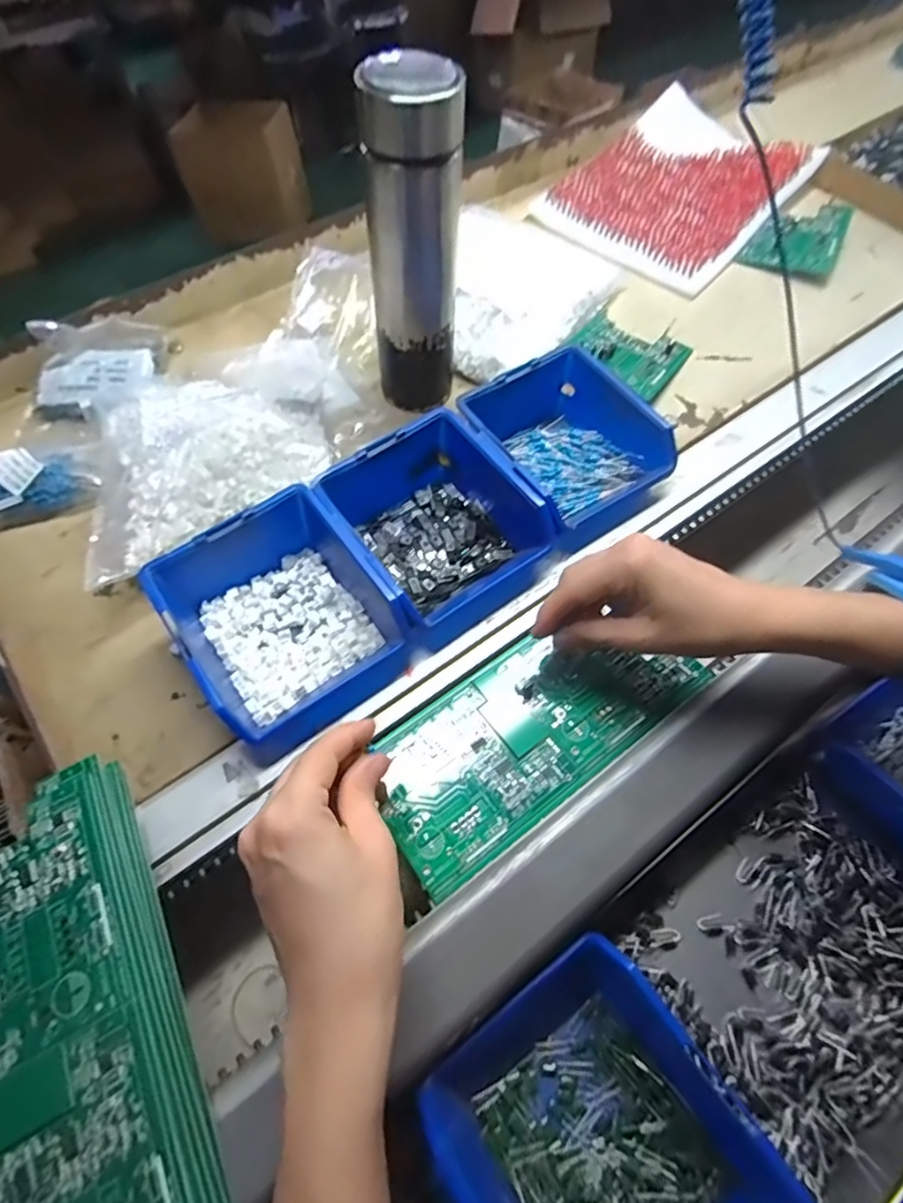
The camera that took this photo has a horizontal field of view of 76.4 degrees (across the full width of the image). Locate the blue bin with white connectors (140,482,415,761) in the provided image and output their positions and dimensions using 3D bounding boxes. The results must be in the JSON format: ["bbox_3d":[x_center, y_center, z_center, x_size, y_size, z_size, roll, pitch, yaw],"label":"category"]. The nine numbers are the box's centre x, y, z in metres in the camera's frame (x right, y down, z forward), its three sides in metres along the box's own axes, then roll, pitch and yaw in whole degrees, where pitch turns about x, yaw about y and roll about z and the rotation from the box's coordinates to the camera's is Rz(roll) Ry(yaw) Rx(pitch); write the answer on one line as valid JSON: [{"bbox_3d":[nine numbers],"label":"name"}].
[{"bbox_3d":[-0.109,0.006,0.366,0.118,0.059,0.144,-34,63,-17],"label":"blue bin with white connectors"}]

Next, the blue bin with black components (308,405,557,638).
[{"bbox_3d":[-0.016,-0.061,0.400,0.119,0.054,0.140,-35,63,-18],"label":"blue bin with black components"}]

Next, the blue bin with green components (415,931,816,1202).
[{"bbox_3d":[0.069,0.254,0.269,0.123,0.068,0.132,-31,62,-16],"label":"blue bin with green components"}]

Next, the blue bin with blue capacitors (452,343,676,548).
[{"bbox_3d":[0.085,-0.122,0.436,0.125,0.058,0.143,-37,64,-19],"label":"blue bin with blue capacitors"}]

